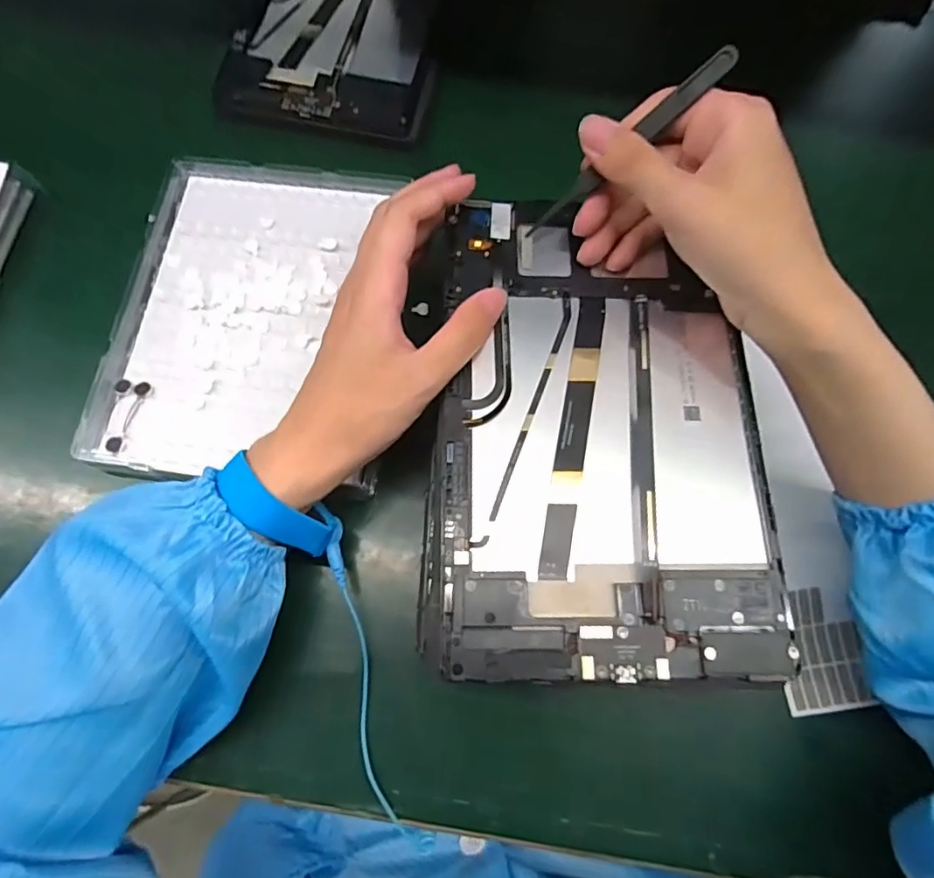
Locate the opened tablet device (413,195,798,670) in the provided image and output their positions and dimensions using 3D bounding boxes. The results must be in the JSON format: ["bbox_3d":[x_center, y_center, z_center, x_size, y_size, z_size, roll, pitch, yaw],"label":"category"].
[{"bbox_3d":[0.061,-0.009,0.257,0.153,0.012,0.223,1,73,0],"label":"opened tablet device"}]

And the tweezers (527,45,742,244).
[{"bbox_3d":[0.074,-0.135,0.255,0.114,0.006,0.010,-39,75,20],"label":"tweezers"}]

